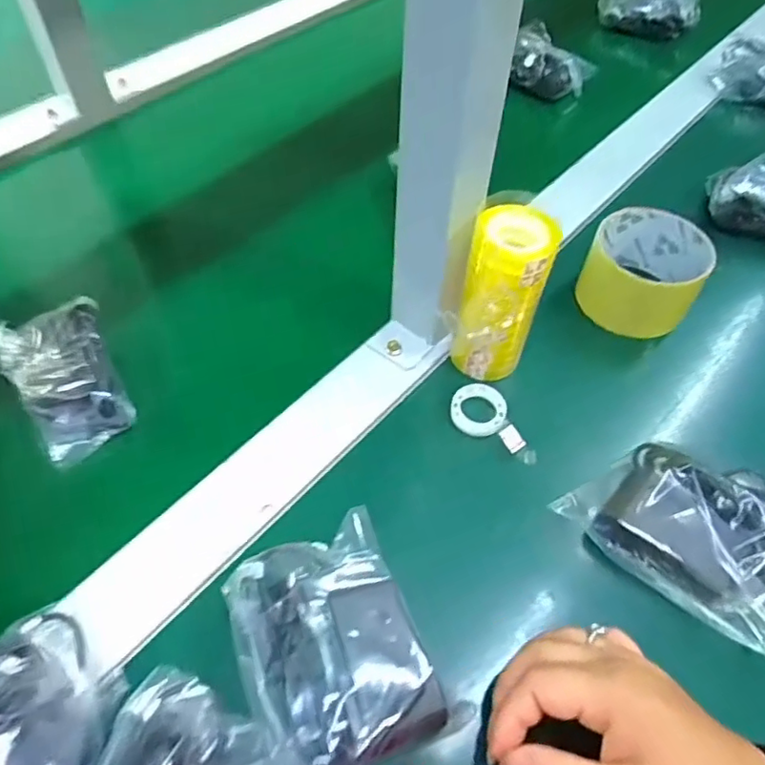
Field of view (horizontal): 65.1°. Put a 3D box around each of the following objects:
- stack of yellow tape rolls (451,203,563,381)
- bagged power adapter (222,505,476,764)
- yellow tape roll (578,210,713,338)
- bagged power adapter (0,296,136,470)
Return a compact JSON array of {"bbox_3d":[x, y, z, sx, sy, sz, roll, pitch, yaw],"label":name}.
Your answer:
[{"bbox_3d":[0.074,-0.046,0.385,0.051,0.124,0.051,16,56,11],"label":"stack of yellow tape rolls"},{"bbox_3d":[-0.022,0.133,0.295,0.088,0.027,0.120,-23,57,-16],"label":"bagged power adapter"},{"bbox_3d":[0.191,-0.079,0.445,0.077,0.066,0.077,0,54,0],"label":"yellow tape roll"},{"bbox_3d":[-0.214,-0.004,0.404,0.065,0.037,0.106,-26,58,-18],"label":"bagged power adapter"}]

